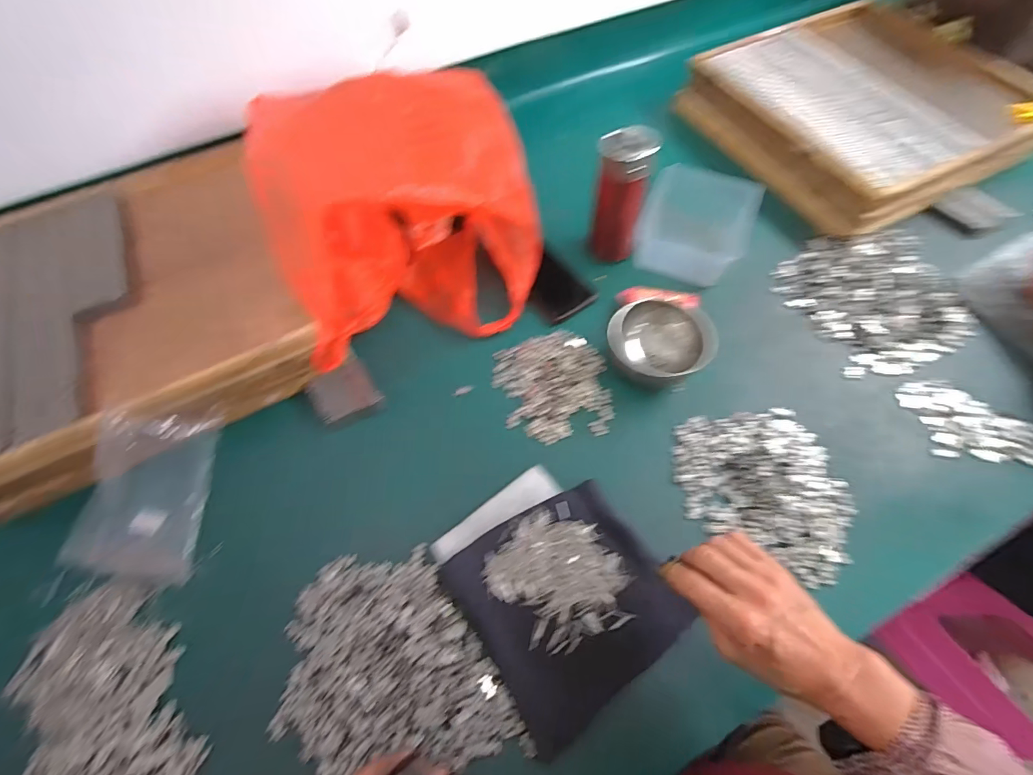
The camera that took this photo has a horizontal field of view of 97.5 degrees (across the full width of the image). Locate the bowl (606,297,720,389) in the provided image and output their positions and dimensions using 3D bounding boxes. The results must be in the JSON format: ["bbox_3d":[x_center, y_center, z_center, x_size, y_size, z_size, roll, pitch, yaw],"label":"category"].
[{"bbox_3d":[0.167,-0.054,0.543,0.115,0.055,0.097,-9,63,-4],"label":"bowl"}]

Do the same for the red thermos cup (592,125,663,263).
[{"bbox_3d":[0.131,-0.249,0.590,0.066,0.151,0.067,2,63,1],"label":"red thermos cup"}]

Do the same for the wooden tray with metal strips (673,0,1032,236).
[{"bbox_3d":[0.547,-0.457,0.710,0.419,0.075,0.389,-26,62,-12],"label":"wooden tray with metal strips"}]

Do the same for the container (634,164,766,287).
[{"bbox_3d":[0.243,-0.219,0.619,0.141,0.072,0.128,18,63,12],"label":"container"}]

